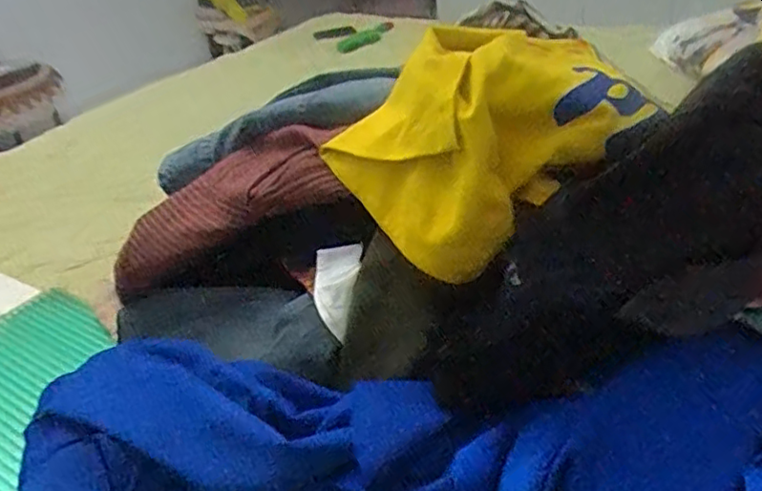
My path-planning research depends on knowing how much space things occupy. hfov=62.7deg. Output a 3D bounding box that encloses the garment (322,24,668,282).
[{"bbox_3d":[0.083,-0.085,0.520,0.263,0.151,0.137,-6,32,2],"label":"garment"}]

